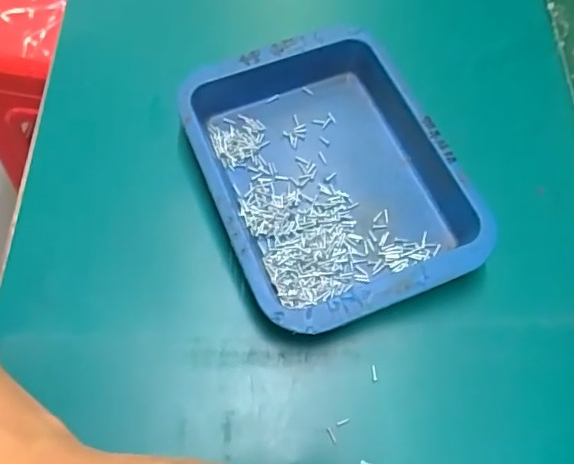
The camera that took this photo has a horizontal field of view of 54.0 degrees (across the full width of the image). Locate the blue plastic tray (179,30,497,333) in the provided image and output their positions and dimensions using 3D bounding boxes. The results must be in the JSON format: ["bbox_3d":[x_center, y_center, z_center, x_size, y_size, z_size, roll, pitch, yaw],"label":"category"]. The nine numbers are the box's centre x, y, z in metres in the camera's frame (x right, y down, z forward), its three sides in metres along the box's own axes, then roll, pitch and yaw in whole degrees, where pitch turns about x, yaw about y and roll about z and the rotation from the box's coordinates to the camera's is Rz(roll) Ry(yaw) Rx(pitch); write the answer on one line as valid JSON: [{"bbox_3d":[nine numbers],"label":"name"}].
[{"bbox_3d":[0.023,-0.031,0.292,0.120,0.028,0.153,-20,67,-11],"label":"blue plastic tray"}]

